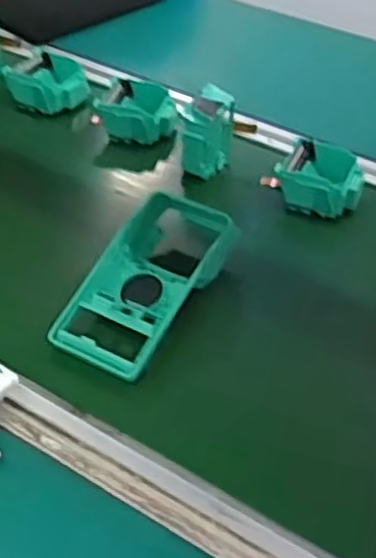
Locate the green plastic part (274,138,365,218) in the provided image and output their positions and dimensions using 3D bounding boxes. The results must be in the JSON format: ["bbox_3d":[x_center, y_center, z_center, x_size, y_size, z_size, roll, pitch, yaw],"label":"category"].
[{"bbox_3d":[0.135,-0.099,0.752,0.080,0.039,0.078,23,46,19],"label":"green plastic part"}]

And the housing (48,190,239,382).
[{"bbox_3d":[-0.033,-0.002,0.617,0.093,0.056,0.175,25,46,21],"label":"housing"}]

